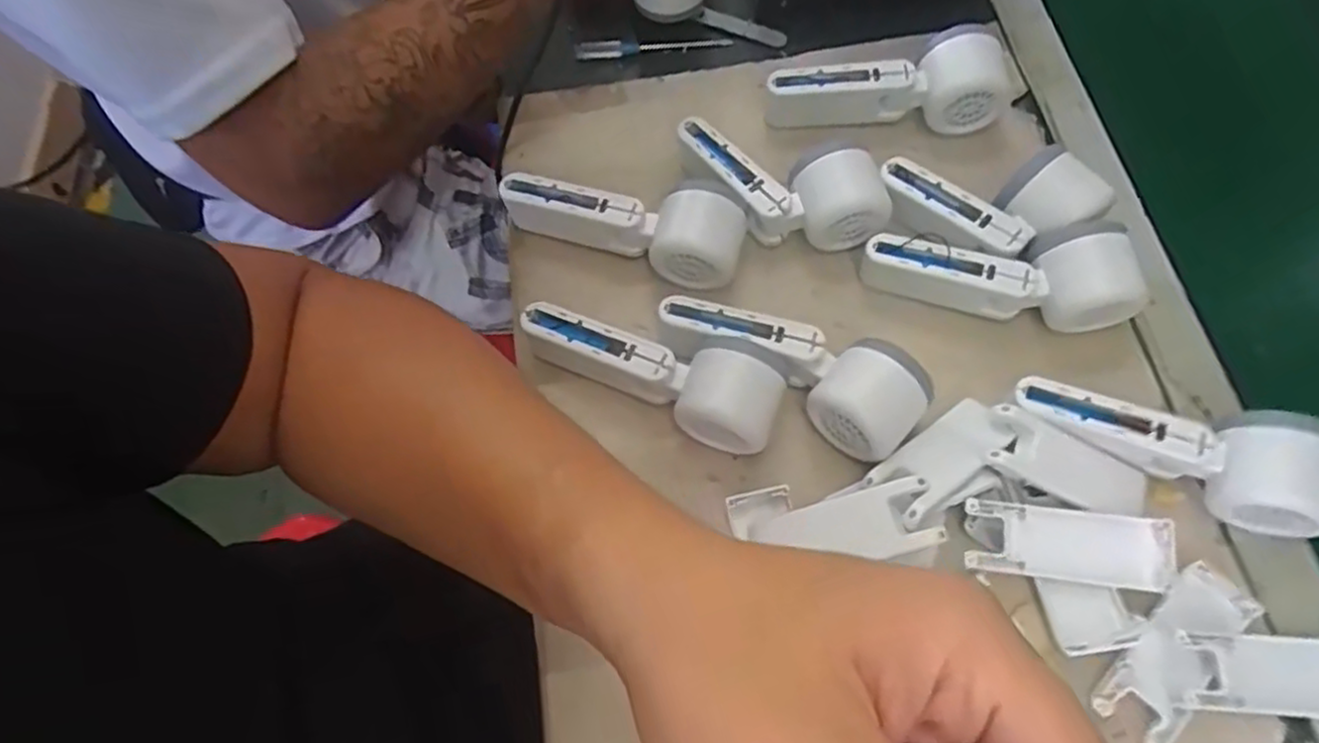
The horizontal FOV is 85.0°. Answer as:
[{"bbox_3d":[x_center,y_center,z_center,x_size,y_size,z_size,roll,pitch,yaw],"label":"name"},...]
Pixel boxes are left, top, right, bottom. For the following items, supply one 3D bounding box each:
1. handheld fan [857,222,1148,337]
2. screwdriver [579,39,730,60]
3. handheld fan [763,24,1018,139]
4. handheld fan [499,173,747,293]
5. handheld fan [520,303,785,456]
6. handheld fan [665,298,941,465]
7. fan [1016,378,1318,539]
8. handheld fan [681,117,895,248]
[{"bbox_3d":[0.214,-0.059,0.456,0.155,0.055,0.057,-1,67,2],"label":"handheld fan"},{"bbox_3d":[-0.005,-0.264,0.585,0.125,0.013,0.010,-7,67,0],"label":"screwdriver"},{"bbox_3d":[0.167,-0.212,0.519,0.172,0.064,0.048,3,68,3],"label":"handheld fan"},{"bbox_3d":[-0.024,-0.107,0.491,0.168,0.050,0.052,22,70,11],"label":"handheld fan"},{"bbox_3d":[-0.007,-0.004,0.444,0.171,0.051,0.061,25,71,12],"label":"handheld fan"},{"bbox_3d":[0.080,-0.006,0.444,0.167,0.047,0.063,28,71,13],"label":"handheld fan"},{"bbox_3d":[0.286,0.044,0.409,0.157,0.054,0.061,14,69,8],"label":"fan"},{"bbox_3d":[0.081,-0.125,0.491,0.152,0.049,0.063,19,70,10],"label":"handheld fan"}]

